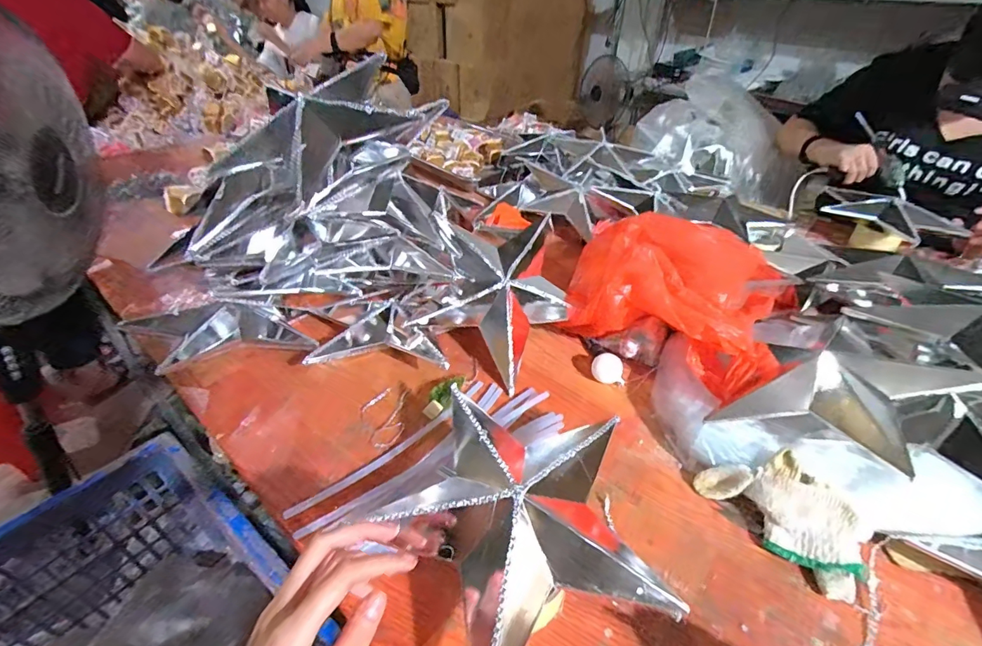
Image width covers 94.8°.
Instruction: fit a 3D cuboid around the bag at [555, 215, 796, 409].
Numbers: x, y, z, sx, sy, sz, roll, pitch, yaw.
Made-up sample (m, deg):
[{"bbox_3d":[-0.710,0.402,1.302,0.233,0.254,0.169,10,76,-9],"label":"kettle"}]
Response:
[{"bbox_3d":[0.277,-0.049,0.640,0.262,0.140,0.327,23,42,25],"label":"bag"}]

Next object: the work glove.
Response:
[{"bbox_3d":[0.280,0.176,0.429,0.058,0.060,0.141,-23,44,-29],"label":"work glove"}]

